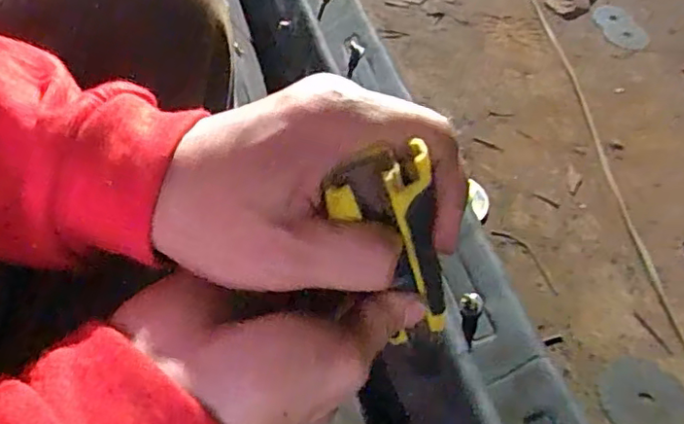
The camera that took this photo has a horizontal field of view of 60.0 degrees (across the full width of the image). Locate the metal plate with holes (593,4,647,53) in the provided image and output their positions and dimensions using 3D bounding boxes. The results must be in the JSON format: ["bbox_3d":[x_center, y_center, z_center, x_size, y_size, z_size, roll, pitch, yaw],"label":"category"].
[{"bbox_3d":[0.529,-0.351,1.127,0.088,0.004,0.127,-14,57,-16],"label":"metal plate with holes"}]

